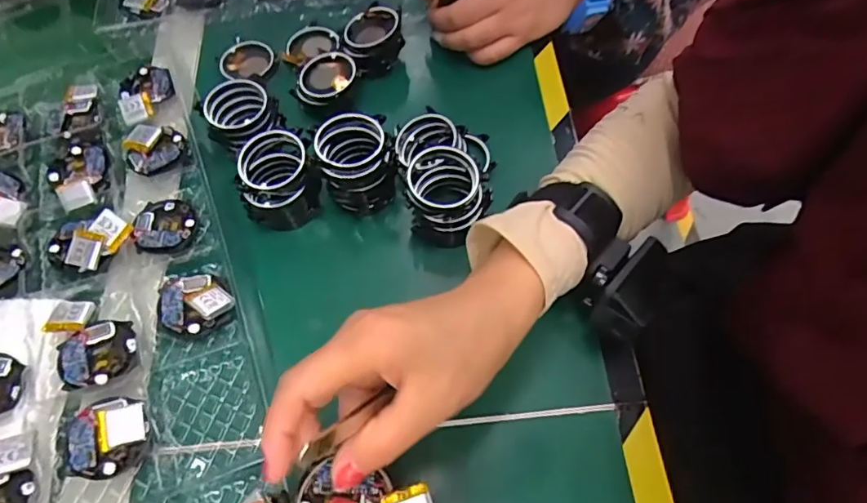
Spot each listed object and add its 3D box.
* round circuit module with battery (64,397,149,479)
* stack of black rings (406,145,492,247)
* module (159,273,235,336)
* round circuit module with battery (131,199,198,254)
[{"bbox_3d":[-0.179,0.102,0.292,0.040,0.008,0.040,0,59,0],"label":"round circuit module with battery"},{"bbox_3d":[0.009,-0.032,0.356,0.055,0.059,0.046,7,59,0],"label":"stack of black rings"},{"bbox_3d":[-0.152,0.031,0.333,0.041,0.012,0.042,-2,64,3],"label":"module"},{"bbox_3d":[-0.183,-0.019,0.360,0.038,0.004,0.043,-4,59,-2],"label":"round circuit module with battery"}]

